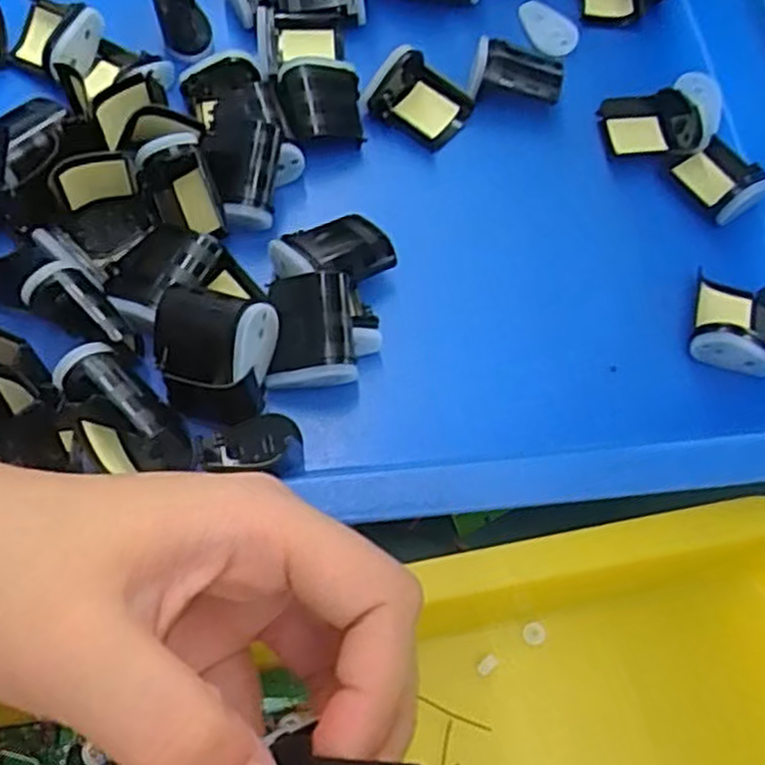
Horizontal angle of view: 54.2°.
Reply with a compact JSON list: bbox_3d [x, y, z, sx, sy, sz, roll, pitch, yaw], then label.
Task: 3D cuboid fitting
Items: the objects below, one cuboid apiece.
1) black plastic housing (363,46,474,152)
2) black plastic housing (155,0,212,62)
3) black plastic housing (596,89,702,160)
[{"bbox_3d":[0.017,-0.133,0.343,0.042,0.018,0.033,32,69,9],"label":"black plastic housing"},{"bbox_3d":[-0.093,-0.175,0.342,0.022,0.034,0.038,-13,70,-9],"label":"black plastic housing"},{"bbox_3d":[0.124,-0.120,0.347,0.041,0.015,0.033,-5,68,-6],"label":"black plastic housing"}]

